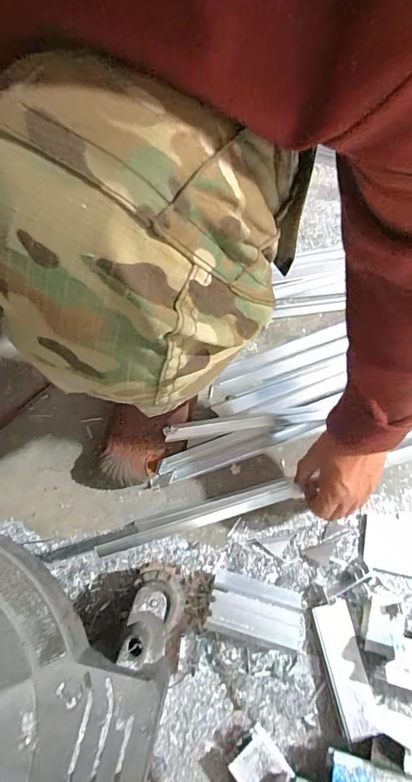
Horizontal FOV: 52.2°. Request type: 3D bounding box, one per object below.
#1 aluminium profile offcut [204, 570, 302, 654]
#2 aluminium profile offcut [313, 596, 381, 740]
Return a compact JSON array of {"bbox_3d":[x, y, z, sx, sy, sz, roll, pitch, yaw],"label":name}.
[{"bbox_3d":[0.058,0.266,0.507,0.109,0.030,0.069,18,39,1],"label":"aluminium profile offcut"},{"bbox_3d":[0.168,0.331,0.504,0.044,0.017,0.136,-10,71,-5],"label":"aluminium profile offcut"}]

